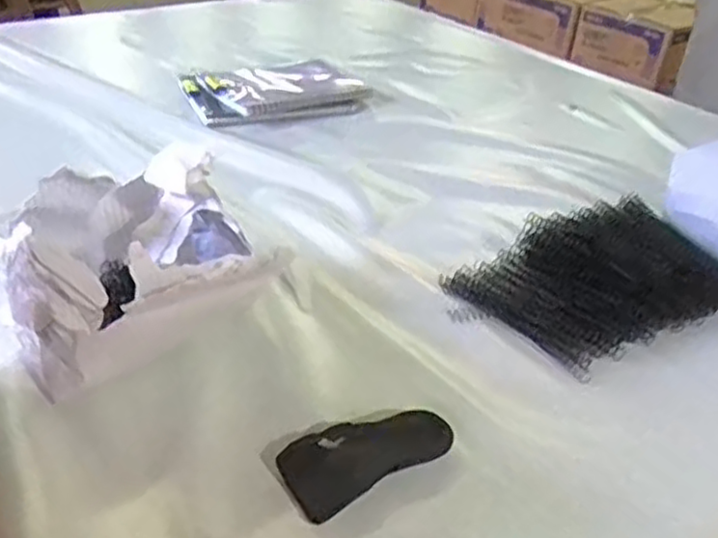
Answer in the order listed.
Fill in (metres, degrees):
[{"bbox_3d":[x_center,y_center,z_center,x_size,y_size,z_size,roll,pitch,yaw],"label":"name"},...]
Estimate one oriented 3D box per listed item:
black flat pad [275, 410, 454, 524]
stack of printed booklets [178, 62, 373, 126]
[{"bbox_3d":[0.005,0.125,0.491,0.117,0.011,0.055,-17,41,-32],"label":"black flat pad"},{"bbox_3d":[-0.110,-0.245,1.009,0.248,0.029,0.142,-9,47,-21],"label":"stack of printed booklets"}]

